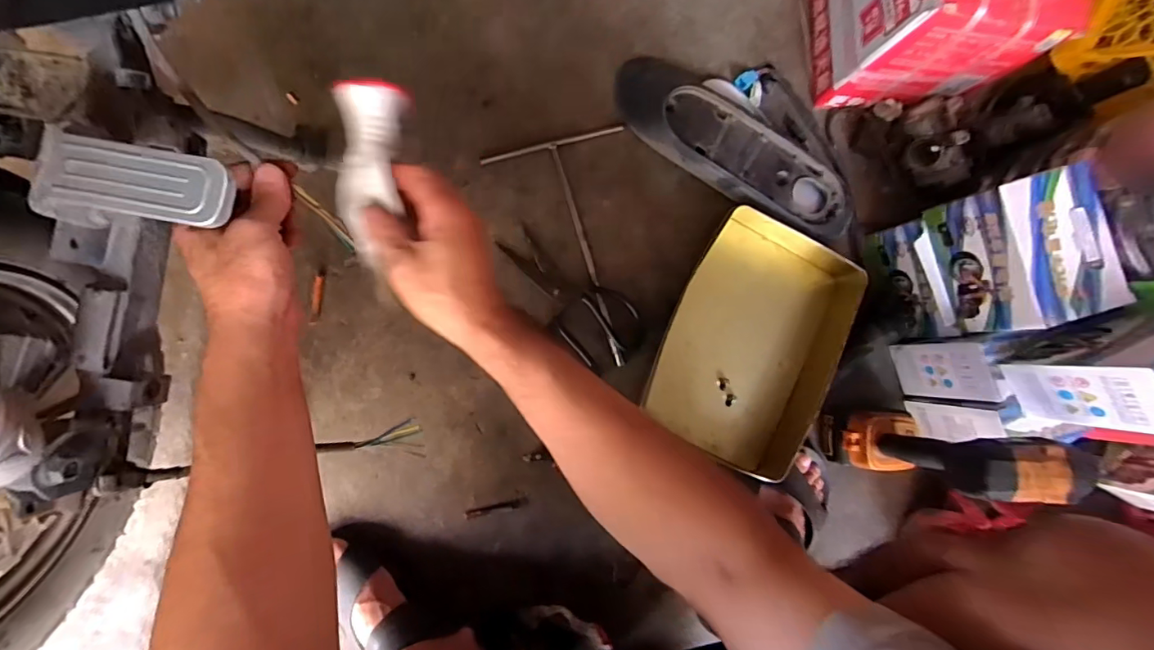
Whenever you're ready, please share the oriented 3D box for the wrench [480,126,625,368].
[{"bbox_3d":[0.013,-0.095,0.649,0.183,0.014,0.301,-17,90,-9],"label":"wrench"}]

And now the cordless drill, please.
[{"bbox_3d":[0.432,0.150,0.565,0.146,0.192,0.069,13,85,-8],"label":"cordless drill"}]

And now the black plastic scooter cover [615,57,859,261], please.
[{"bbox_3d":[0.229,-0.228,0.669,0.395,0.049,0.150,39,82,-5],"label":"black plastic scooter cover"}]

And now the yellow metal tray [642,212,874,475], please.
[{"bbox_3d":[0.234,0.025,0.655,0.221,0.064,0.300,27,83,-7],"label":"yellow metal tray"}]

